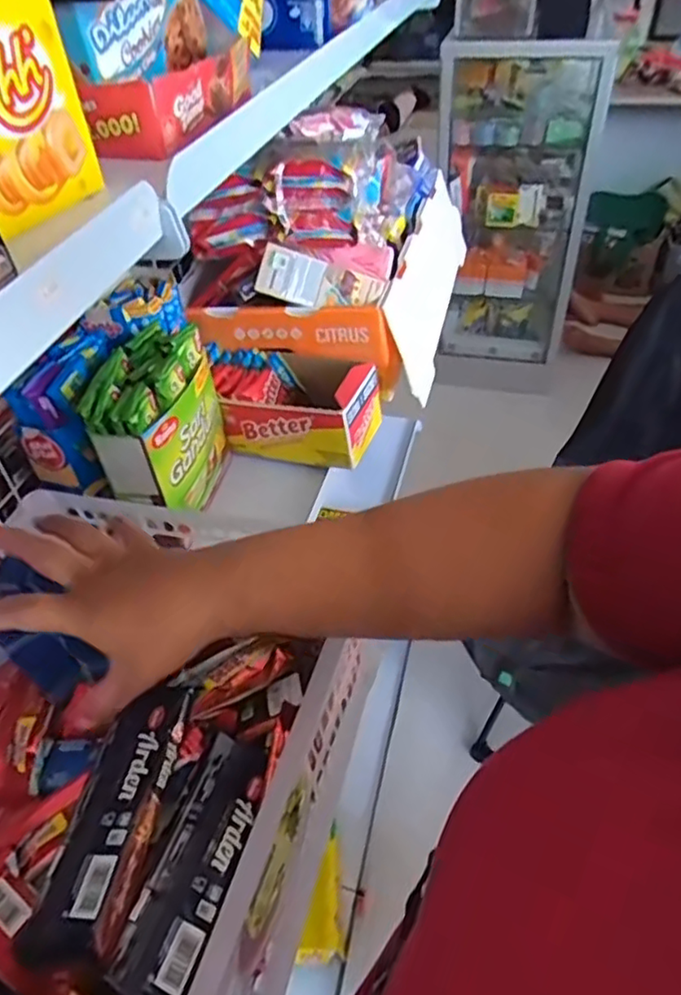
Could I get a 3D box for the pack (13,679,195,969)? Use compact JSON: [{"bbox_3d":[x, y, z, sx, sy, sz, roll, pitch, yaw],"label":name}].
[{"bbox_3d":[-0.136,0.187,0.400,0.048,0.027,0.166,3,44,7],"label":"pack"}]

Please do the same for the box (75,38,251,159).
[{"bbox_3d":[-0.108,-0.266,0.432,0.053,0.039,0.134,9,45,13],"label":"box"}]

